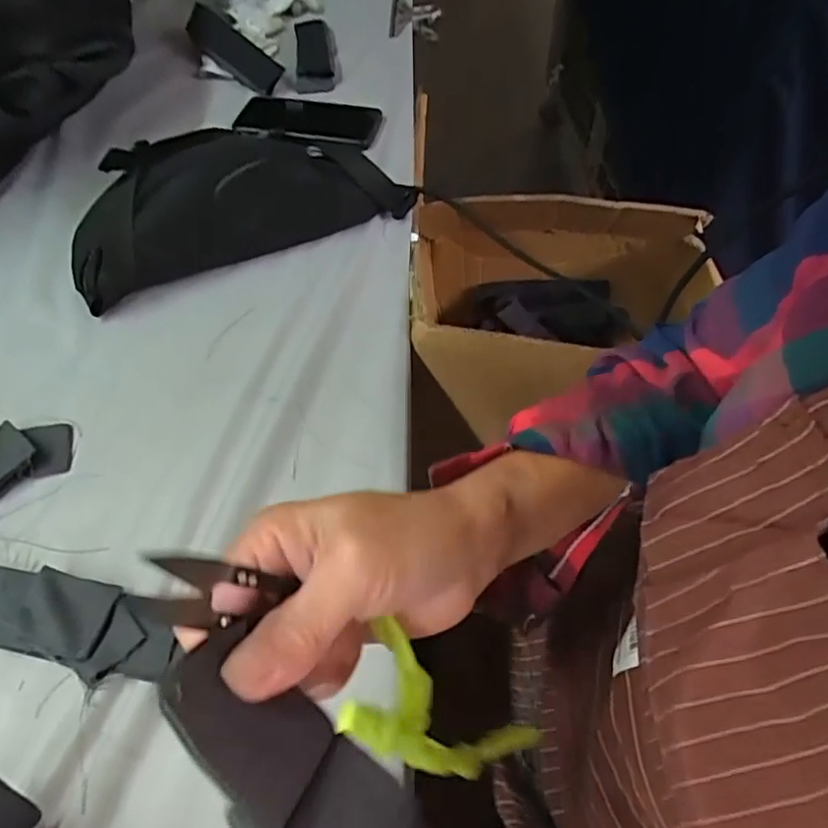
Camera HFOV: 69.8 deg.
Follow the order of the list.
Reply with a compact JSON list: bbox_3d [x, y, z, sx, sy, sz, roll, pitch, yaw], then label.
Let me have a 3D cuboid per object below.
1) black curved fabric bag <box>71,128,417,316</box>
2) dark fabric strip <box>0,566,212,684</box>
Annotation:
[{"bbox_3d":[-0.167,-0.204,0.560,0.309,0.075,0.120,-22,57,-14],"label":"black curved fabric bag"},{"bbox_3d":[-0.255,0.114,0.365,0.245,0.023,0.054,10,55,9],"label":"dark fabric strip"}]

